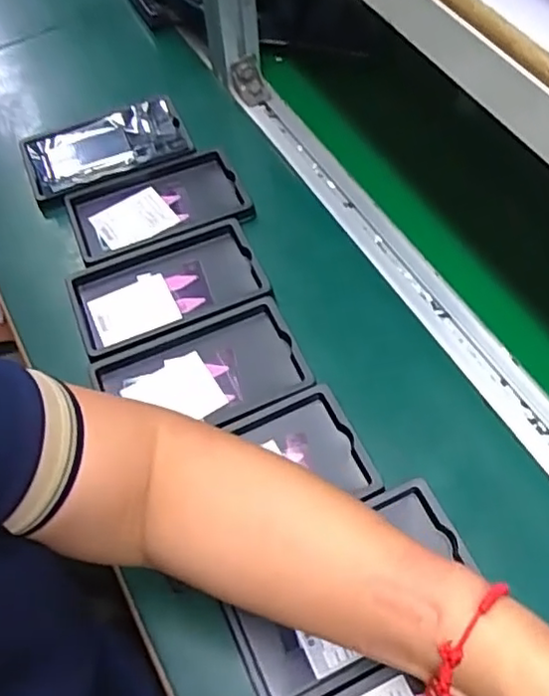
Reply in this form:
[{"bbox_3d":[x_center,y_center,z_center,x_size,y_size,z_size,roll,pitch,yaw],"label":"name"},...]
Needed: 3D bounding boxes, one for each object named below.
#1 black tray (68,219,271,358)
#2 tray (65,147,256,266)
[{"bbox_3d":[-0.093,-0.053,0.561,0.156,0.022,0.094,-20,61,-10],"label":"black tray"},{"bbox_3d":[-0.108,-0.131,0.612,0.158,0.023,0.093,-19,60,-10],"label":"tray"}]

